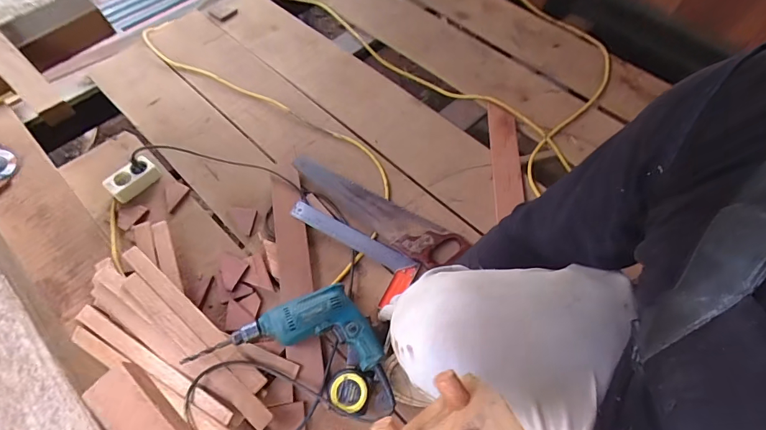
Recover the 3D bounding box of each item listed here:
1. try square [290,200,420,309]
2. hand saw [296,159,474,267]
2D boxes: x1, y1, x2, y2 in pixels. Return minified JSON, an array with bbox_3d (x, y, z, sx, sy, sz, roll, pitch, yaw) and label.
[{"bbox_3d":[-0.080,0.074,0.816,0.304,0.019,0.121,29,53,13],"label":"try square"},{"bbox_3d":[-0.019,-0.012,0.876,0.426,0.031,0.102,31,66,15],"label":"hand saw"}]

